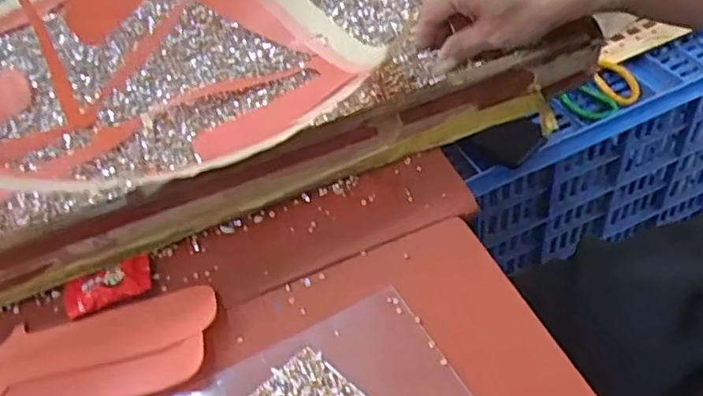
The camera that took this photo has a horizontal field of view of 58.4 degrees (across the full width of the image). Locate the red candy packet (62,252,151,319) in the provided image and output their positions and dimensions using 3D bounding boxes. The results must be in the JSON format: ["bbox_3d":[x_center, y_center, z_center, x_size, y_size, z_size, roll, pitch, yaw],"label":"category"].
[{"bbox_3d":[-0.140,0.049,0.358,0.050,0.011,0.030,-21,49,-12],"label":"red candy packet"}]

